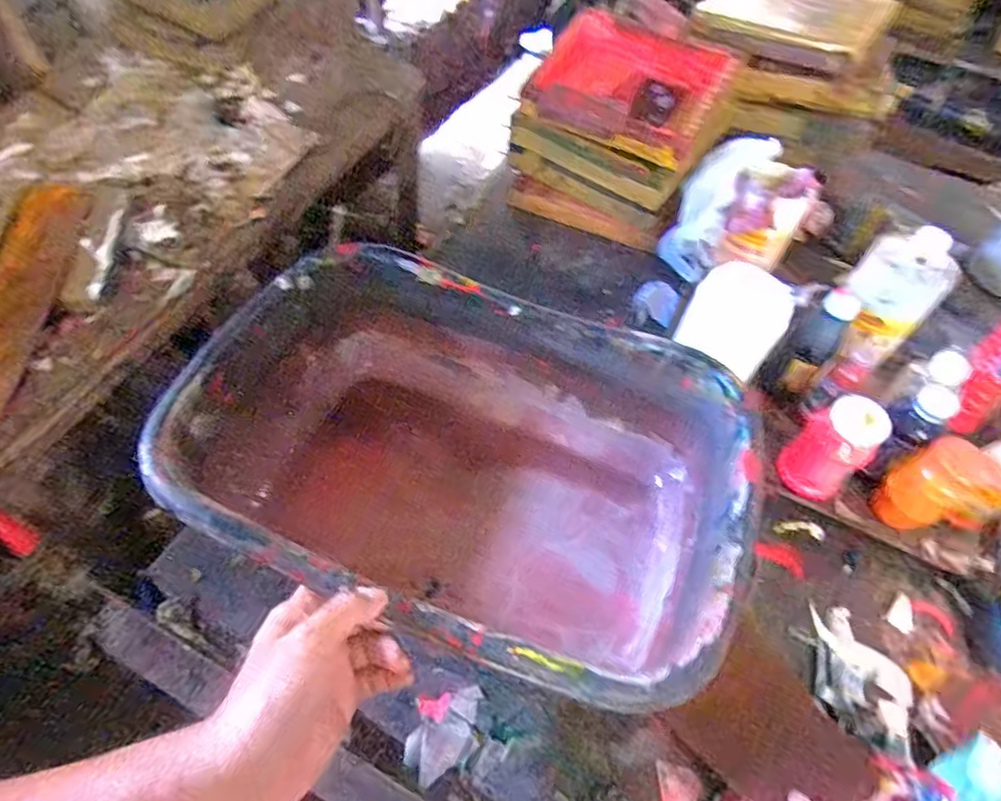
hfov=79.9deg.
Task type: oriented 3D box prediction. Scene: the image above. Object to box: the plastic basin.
[{"bbox_3d":[-0.032,0.061,0.554,0.456,0.177,0.324,21,56,9],"label":"plastic basin"}]

